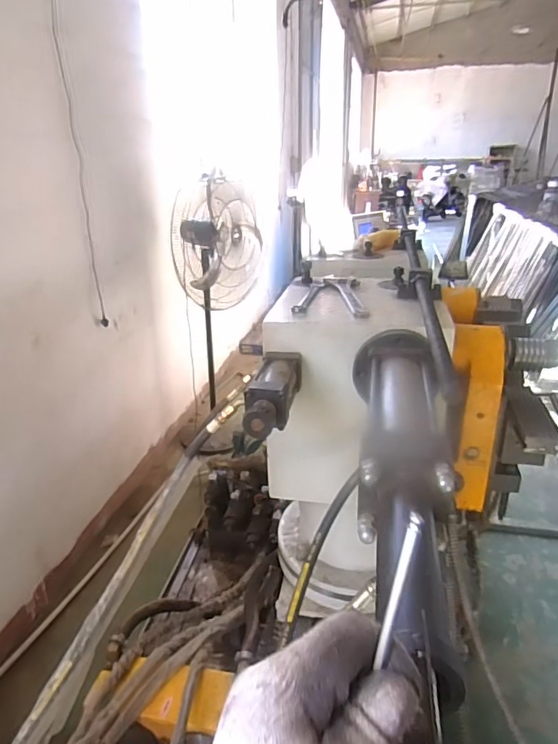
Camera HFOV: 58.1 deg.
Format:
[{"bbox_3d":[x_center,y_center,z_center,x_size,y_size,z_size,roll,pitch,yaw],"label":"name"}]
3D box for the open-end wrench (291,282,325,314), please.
[{"bbox_3d":[0.067,-0.163,1.079,0.030,0.017,0.244,5,24,13],"label":"open-end wrench"}]

